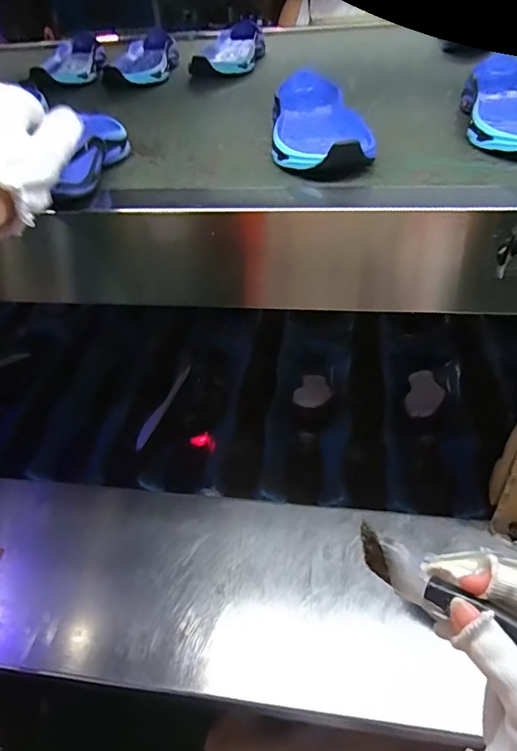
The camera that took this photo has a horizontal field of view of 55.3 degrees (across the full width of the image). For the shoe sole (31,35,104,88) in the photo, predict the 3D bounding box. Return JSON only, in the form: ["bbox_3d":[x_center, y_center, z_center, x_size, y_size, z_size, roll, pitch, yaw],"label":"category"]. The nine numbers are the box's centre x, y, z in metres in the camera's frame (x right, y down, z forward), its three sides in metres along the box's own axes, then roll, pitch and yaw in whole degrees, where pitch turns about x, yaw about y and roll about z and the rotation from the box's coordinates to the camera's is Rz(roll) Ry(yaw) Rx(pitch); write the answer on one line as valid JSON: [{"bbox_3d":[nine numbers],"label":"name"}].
[{"bbox_3d":[-0.297,-0.512,0.801,0.088,0.033,0.258,-9,42,-4],"label":"shoe sole"}]

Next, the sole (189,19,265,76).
[{"bbox_3d":[-0.041,-0.504,0.766,0.085,0.043,0.215,5,43,12],"label":"sole"}]

